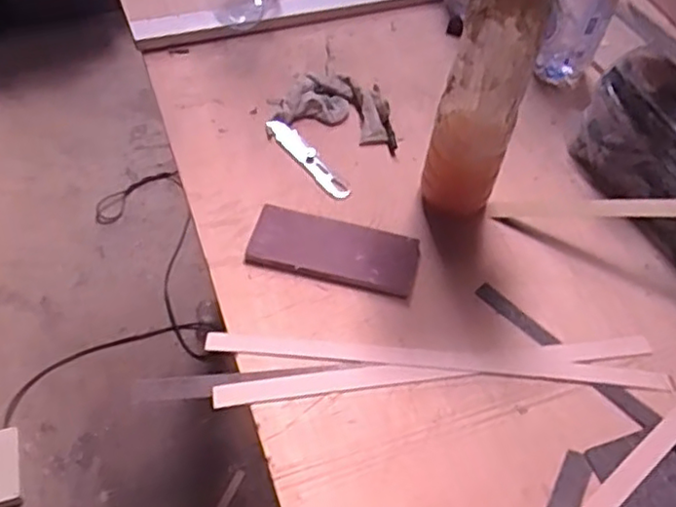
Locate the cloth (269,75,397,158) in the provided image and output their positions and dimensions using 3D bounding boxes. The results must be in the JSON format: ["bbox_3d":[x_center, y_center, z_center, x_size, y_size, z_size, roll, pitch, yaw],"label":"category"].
[{"bbox_3d":[0.008,-0.193,0.887,0.167,0.026,0.105,23,56,12],"label":"cloth"}]

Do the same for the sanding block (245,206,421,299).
[{"bbox_3d":[-0.003,-0.006,0.747,0.184,0.012,0.081,13,54,6],"label":"sanding block"}]

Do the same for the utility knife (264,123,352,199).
[{"bbox_3d":[-0.038,-0.123,0.838,0.025,0.006,0.152,-33,62,-24],"label":"utility knife"}]

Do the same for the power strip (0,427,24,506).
[{"bbox_3d":[-0.690,0.445,1.384,0.060,0.022,0.175,-12,54,-15],"label":"power strip"}]

